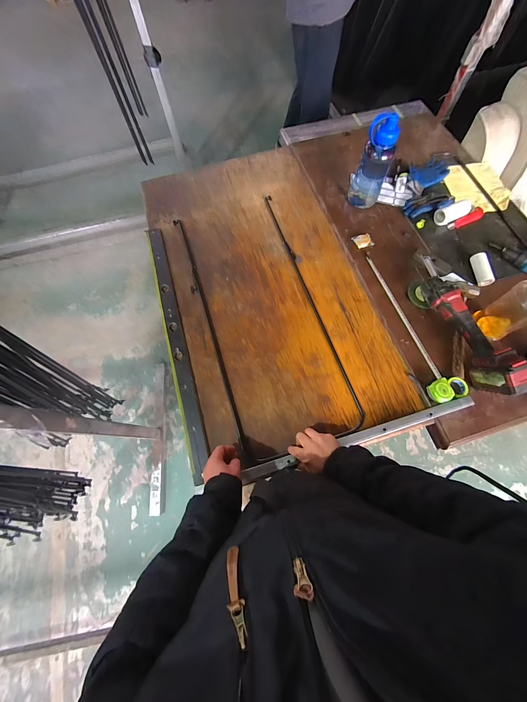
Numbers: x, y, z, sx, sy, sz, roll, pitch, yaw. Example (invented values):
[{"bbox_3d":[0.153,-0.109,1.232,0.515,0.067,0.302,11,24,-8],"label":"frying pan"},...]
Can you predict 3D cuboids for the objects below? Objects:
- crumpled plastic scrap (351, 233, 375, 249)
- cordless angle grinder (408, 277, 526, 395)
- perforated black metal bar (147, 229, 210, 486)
[{"bbox_3d":[0.349,-0.385,0.903,0.058,0.012,0.061,-16,69,-5],"label":"crumpled plastic scrap"},{"bbox_3d":[0.557,-0.063,0.716,0.098,0.110,0.385,-17,69,-5],"label":"cordless angle grinder"},{"bbox_3d":[-0.271,-0.059,0.794,0.050,0.010,0.831,-16,69,-5],"label":"perforated black metal bar"}]

